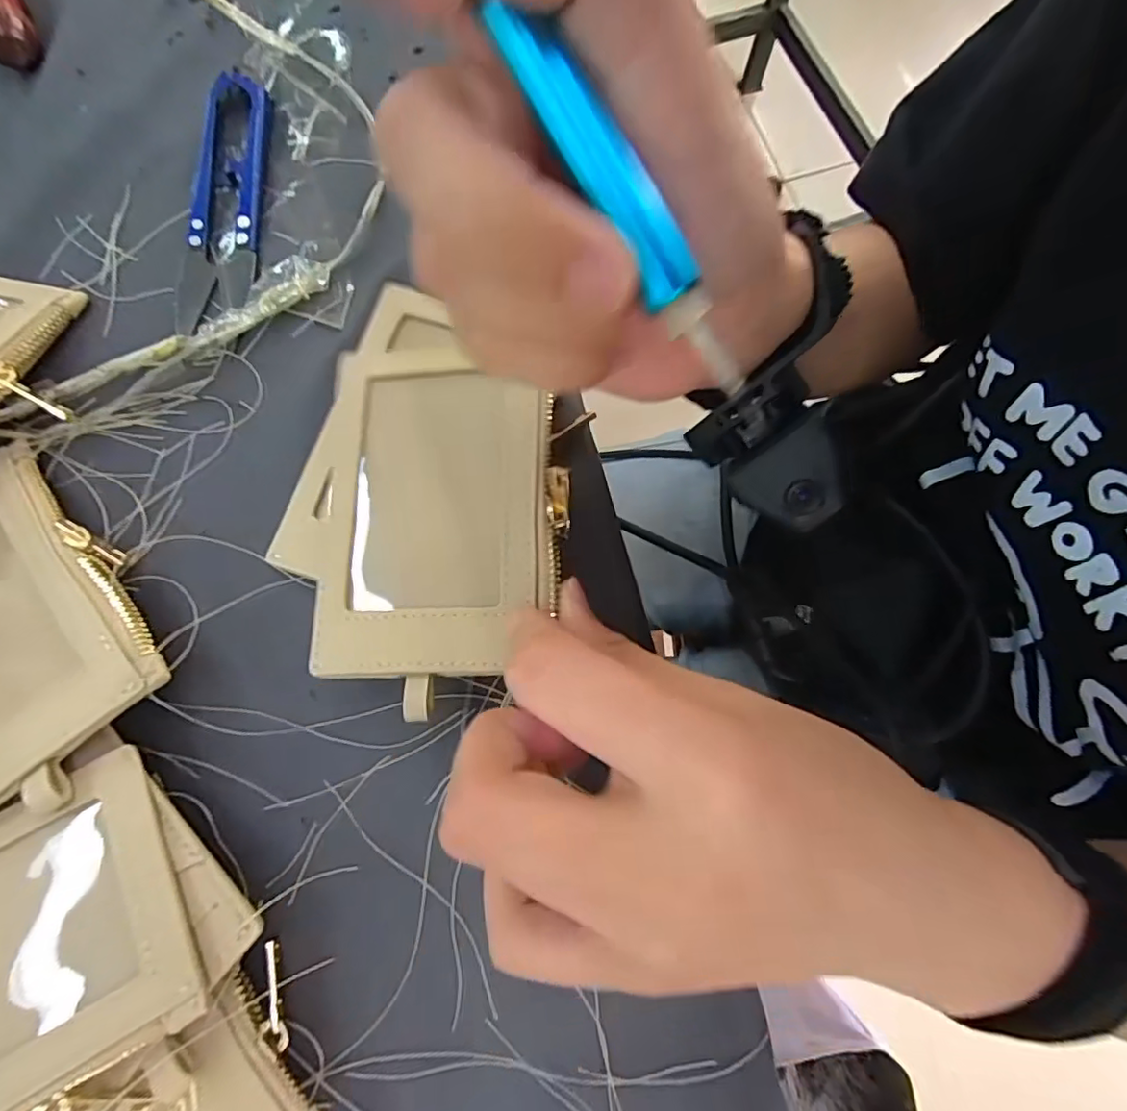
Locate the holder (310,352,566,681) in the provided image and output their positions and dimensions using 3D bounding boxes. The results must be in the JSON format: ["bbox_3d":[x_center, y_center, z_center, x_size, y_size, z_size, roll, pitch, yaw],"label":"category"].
[{"bbox_3d":[-0.039,-0.017,0.178,0.078,0.005,0.105,-4,74,12],"label":"holder"}]

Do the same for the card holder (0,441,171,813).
[{"bbox_3d":[-0.175,0.023,0.173,0.074,0.006,0.112,-43,73,-11],"label":"card holder"}]

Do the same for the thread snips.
[{"bbox_3d":[-0.129,-0.135,0.217,0.029,0.009,0.106,-1,77,-2],"label":"thread snips"}]

